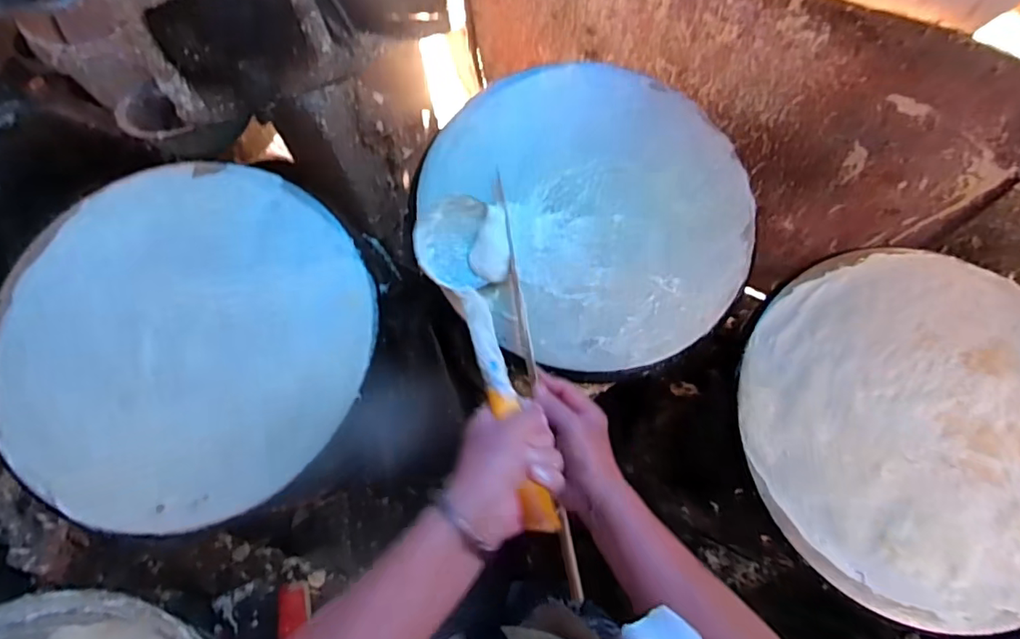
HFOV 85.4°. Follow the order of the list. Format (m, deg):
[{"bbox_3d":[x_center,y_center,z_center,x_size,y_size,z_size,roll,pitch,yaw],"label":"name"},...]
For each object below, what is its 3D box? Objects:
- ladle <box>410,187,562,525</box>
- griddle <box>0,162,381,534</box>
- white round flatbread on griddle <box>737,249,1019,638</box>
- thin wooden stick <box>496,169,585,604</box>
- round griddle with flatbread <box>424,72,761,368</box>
[{"bbox_3d":[-0.018,0.020,0.494,0.090,0.066,0.334,-13,52,-5],"label":"ladle"},{"bbox_3d":[-0.330,0.012,0.556,0.359,0.026,0.357,0,74,-1],"label":"griddle"},{"bbox_3d":[0.422,0.106,0.556,0.359,0.024,0.359,19,74,4],"label":"white round flatbread on griddle"},{"bbox_3d":[0.022,0.044,0.544,0.012,0.024,0.427,-9,72,-4],"label":"thin wooden stick"},{"bbox_3d":[0.091,-0.123,0.612,0.352,0.038,0.346,0,74,-1],"label":"round griddle with flatbread"}]

